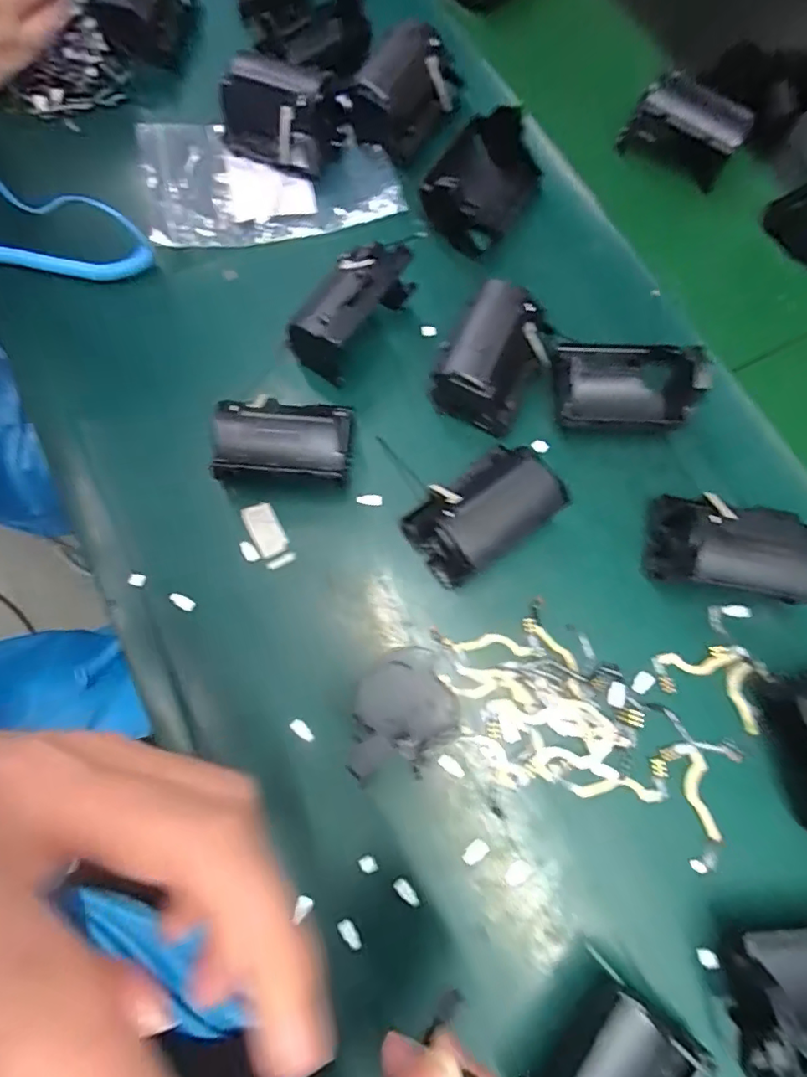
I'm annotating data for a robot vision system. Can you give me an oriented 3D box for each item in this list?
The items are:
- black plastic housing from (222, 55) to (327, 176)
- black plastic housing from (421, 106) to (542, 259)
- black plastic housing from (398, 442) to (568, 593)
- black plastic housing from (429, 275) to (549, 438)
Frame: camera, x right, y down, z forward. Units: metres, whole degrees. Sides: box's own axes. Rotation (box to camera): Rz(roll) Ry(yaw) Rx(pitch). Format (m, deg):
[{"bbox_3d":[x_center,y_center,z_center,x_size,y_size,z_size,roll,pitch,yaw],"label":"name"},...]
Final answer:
[{"bbox_3d":[-0.078,-0.264,0.334,0.069,0.040,0.046,29,76,6],"label":"black plastic housing"},{"bbox_3d":[0.050,-0.215,0.325,0.055,0.033,0.077,30,76,6],"label":"black plastic housing"},{"bbox_3d":[0.040,-0.013,0.268,0.069,0.041,0.046,-36,79,-11],"label":"black plastic housing"},{"bbox_3d":[0.049,-0.097,0.290,0.051,0.042,0.072,32,76,6],"label":"black plastic housing"}]

